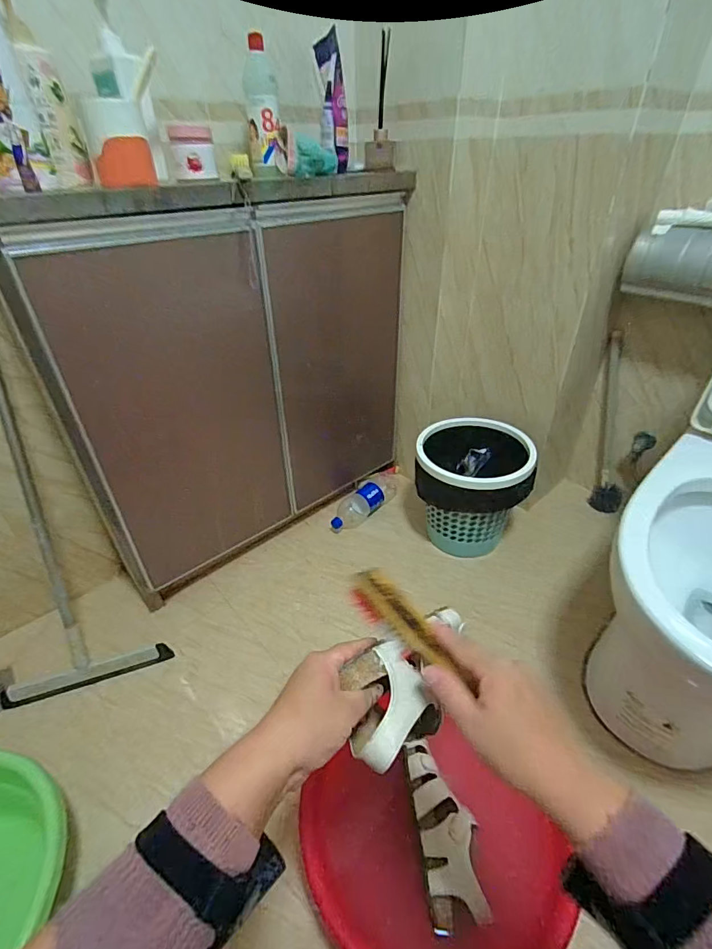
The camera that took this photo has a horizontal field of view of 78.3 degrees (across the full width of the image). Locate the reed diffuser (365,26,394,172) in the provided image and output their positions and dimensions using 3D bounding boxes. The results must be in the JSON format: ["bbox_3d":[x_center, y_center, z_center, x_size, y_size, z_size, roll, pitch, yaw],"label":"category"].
[{"bbox_3d":[0.049,-0.725,0.869,0.062,0.197,0.052,0,37,1],"label":"reed diffuser"}]

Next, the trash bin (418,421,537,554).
[{"bbox_3d":[0.284,0.039,1.113,0.265,0.290,0.219,7,38,11],"label":"trash bin"}]

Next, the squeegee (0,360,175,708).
[{"bbox_3d":[-0.562,-0.045,0.743,0.293,0.969,0.099,-6,17,-7],"label":"squeegee"}]

